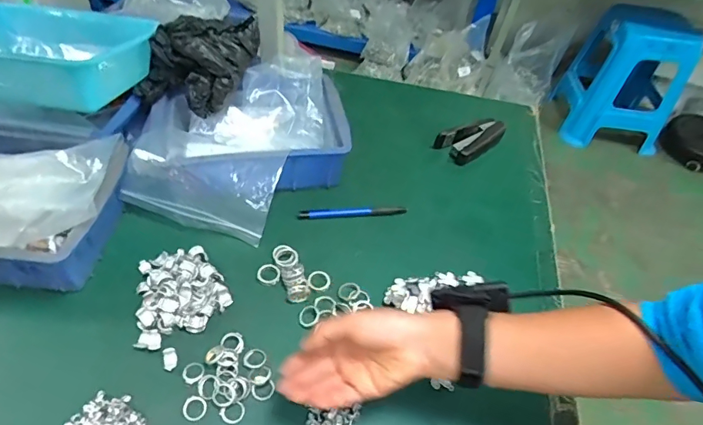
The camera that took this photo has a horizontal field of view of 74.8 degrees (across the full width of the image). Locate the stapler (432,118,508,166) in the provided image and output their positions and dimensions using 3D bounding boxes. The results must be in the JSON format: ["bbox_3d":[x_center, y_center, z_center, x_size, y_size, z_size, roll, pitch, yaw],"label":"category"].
[{"bbox_3d":[0.187,-0.114,0.711,0.103,0.032,0.059,-26,55,-26],"label":"stapler"}]

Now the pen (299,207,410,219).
[{"bbox_3d":[0.002,0.000,0.608,0.141,0.013,0.014,-2,48,-7],"label":"pen"}]

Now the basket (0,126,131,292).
[{"bbox_3d":[-0.399,-0.014,0.517,0.273,0.089,0.185,2,48,-4],"label":"basket"}]

